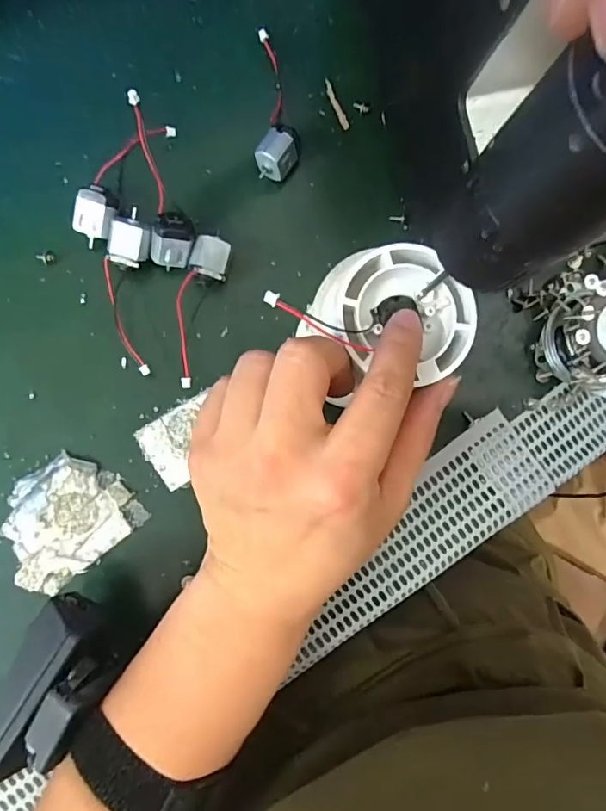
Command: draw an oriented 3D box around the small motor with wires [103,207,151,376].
[{"bbox_3d":[-0.086,-0.055,0.252,0.020,0.020,0.077,1,86,-5],"label":"small motor with wires"}]

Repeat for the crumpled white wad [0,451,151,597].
[{"bbox_3d":[-0.119,0.057,0.254,0.065,0.005,0.053,-40,90,-6],"label":"crumpled white wad"}]

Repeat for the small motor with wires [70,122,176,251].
[{"bbox_3d":[-0.091,-0.113,0.252,0.020,0.021,0.071,29,84,-2],"label":"small motor with wires"}]

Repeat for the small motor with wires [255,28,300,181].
[{"bbox_3d":[-0.014,-0.156,0.264,0.022,0.019,0.078,-3,87,-5],"label":"small motor with wires"}]

